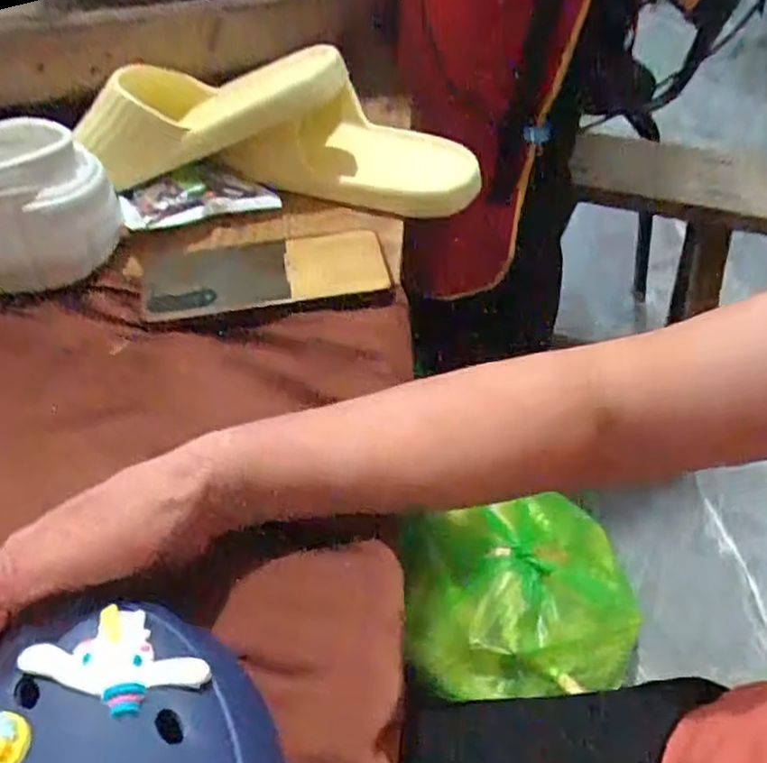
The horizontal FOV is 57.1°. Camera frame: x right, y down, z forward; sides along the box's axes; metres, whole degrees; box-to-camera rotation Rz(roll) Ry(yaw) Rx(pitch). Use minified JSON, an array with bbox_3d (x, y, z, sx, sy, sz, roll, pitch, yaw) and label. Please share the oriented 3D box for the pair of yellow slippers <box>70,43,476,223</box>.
[{"bbox_3d":[-0.069,-0.193,0.553,0.278,0.116,0.119,8,47,6],"label":"pair of yellow slippers"}]

